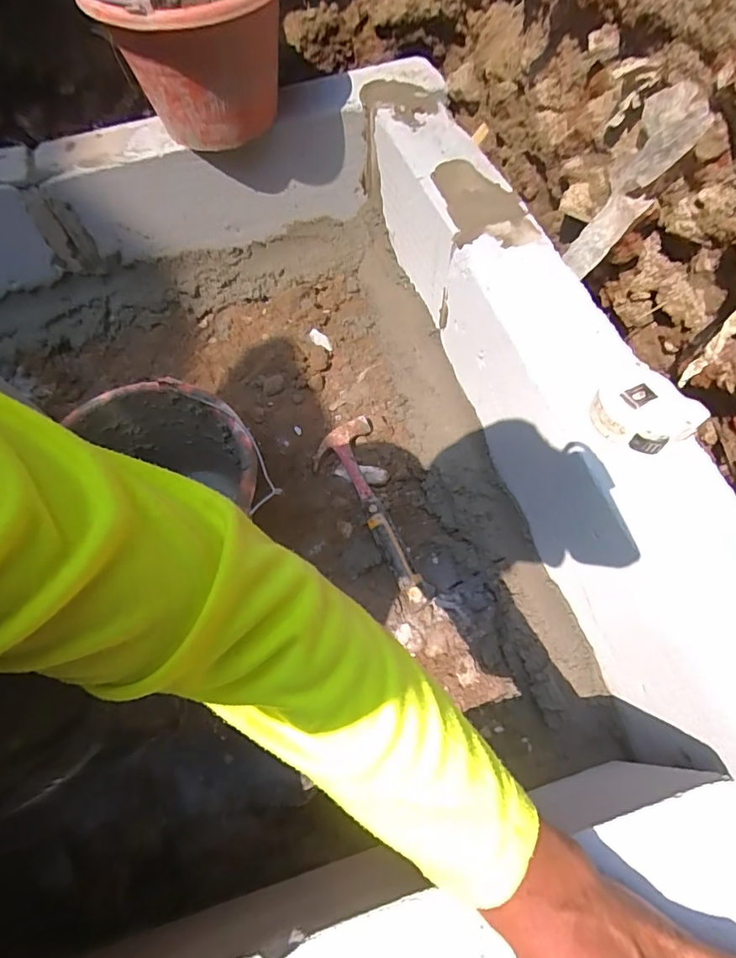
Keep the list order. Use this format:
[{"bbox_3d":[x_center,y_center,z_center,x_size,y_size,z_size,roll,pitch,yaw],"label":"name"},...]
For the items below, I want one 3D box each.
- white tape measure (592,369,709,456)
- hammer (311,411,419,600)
[{"bbox_3d":[0.231,-0.055,0.411,0.065,0.034,0.072,-31,65,-14],"label":"white tape measure"},{"bbox_3d":[-0.009,0.041,0.651,0.087,0.028,0.263,-15,62,-6],"label":"hammer"}]

